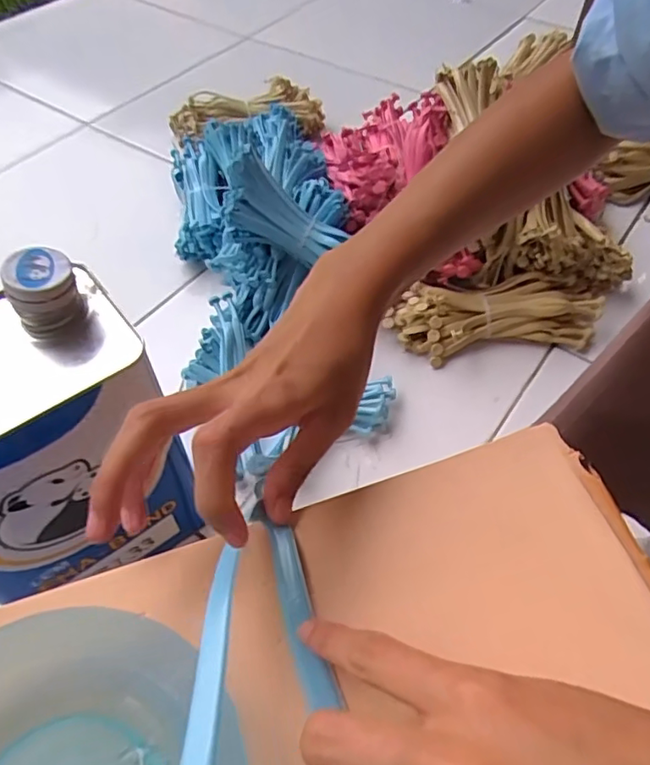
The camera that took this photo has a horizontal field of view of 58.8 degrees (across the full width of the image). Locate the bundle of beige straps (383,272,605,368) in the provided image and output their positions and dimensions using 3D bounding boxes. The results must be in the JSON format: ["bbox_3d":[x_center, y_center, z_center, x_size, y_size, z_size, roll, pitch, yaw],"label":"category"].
[{"bbox_3d":[0.196,-0.071,0.645,0.225,0.055,0.075,-7,54,-5],"label":"bundle of beige straps"}]

